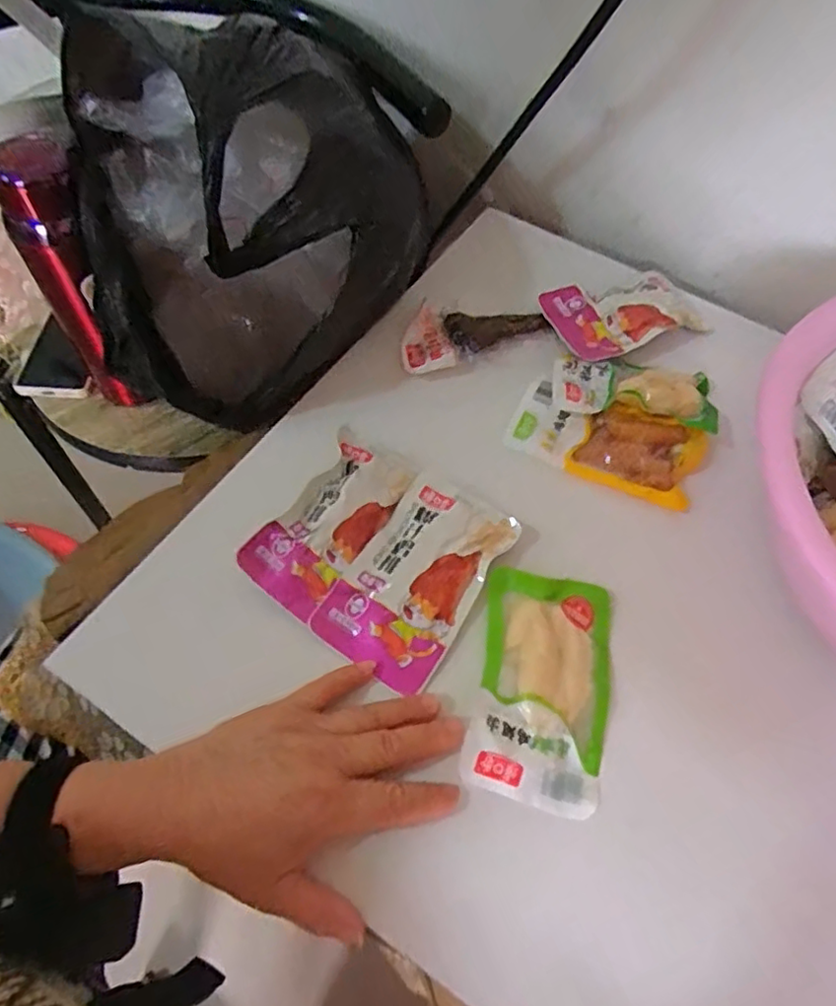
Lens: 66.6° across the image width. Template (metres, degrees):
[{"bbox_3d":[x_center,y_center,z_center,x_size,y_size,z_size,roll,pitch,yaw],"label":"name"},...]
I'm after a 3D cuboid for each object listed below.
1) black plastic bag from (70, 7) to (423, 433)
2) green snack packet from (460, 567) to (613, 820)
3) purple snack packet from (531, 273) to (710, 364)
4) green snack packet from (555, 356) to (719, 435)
[{"bbox_3d":[-0.130,-0.221,0.497,0.230,0.173,0.249,-15,60,-11],"label":"black plastic bag"},{"bbox_3d":[0.075,0.105,0.377,0.078,0.013,0.133,11,58,5],"label":"green snack packet"},{"bbox_3d":[0.175,-0.160,0.530,0.130,0.015,0.079,-16,60,-11],"label":"purple snack packet"},{"bbox_3d":[0.167,-0.091,0.485,0.118,0.022,0.056,10,58,4],"label":"green snack packet"}]

